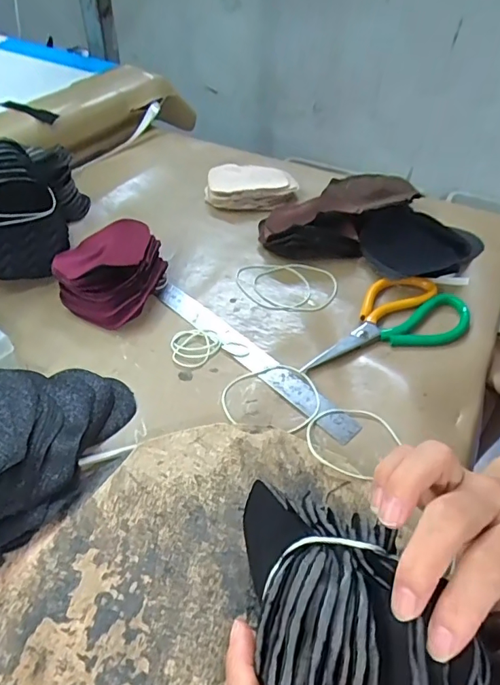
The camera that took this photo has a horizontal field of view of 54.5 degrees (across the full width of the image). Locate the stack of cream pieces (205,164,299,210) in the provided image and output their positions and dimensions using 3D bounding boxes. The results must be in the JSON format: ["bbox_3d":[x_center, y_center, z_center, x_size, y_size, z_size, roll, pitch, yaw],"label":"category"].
[{"bbox_3d":[0.002,-0.205,0.655,0.123,0.031,0.071,-3,45,-5],"label":"stack of cream pieces"}]

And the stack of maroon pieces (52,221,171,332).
[{"bbox_3d":[-0.140,-0.076,0.504,0.101,0.046,0.120,17,47,15],"label":"stack of maroon pieces"}]

